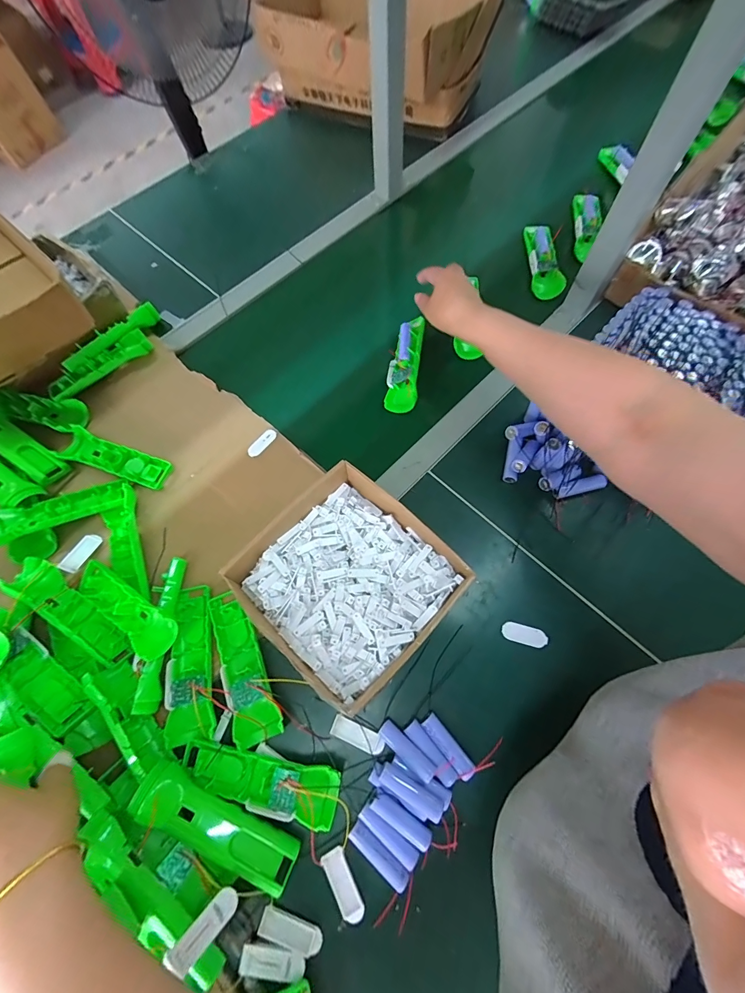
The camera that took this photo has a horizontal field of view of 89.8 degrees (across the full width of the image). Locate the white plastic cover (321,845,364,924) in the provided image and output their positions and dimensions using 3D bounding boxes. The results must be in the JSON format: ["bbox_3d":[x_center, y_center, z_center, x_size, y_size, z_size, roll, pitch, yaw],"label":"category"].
[{"bbox_3d":[-0.028,0.368,0.354,0.022,0.004,0.056,-26,71,-8],"label":"white plastic cover"}]

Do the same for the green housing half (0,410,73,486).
[{"bbox_3d":[-0.504,-0.076,0.521,0.175,0.027,0.043,31,73,12],"label":"green housing half"}]

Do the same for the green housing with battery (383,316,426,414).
[{"bbox_3d":[0.050,-0.206,0.563,0.045,0.030,0.160,6,70,4],"label":"green housing with battery"}]

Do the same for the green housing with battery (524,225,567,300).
[{"bbox_3d":[0.289,-0.404,0.637,0.043,0.031,0.158,-1,69,1],"label":"green housing with battery"}]

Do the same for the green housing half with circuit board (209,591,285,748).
[{"bbox_3d":[-0.144,0.184,0.415,0.046,0.021,0.160,-21,70,-7],"label":"green housing half with circuit board"}]

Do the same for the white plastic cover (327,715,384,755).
[{"bbox_3d":[-0.016,0.257,0.401,0.058,0.004,0.020,16,52,16],"label":"white plastic cover"}]

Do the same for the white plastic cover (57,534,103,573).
[{"bbox_3d":[-0.368,0.071,0.472,0.024,0.008,0.057,27,41,-12],"label":"white plastic cover"}]

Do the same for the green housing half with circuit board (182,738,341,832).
[{"bbox_3d":[-0.115,0.280,0.368,0.161,0.019,0.046,11,70,6],"label":"green housing half with circuit board"}]

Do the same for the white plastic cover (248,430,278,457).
[{"bbox_3d":[-0.159,-0.077,0.539,0.020,0.006,0.049,39,75,14],"label":"white plastic cover"}]

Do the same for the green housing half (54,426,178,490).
[{"bbox_3d":[-0.361,-0.052,0.529,0.152,0.024,0.046,17,71,8],"label":"green housing half"}]

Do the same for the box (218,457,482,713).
[{"bbox_3d":[-0.031,0.094,0.435,0.219,0.074,0.196,41,75,15],"label":"box"}]

